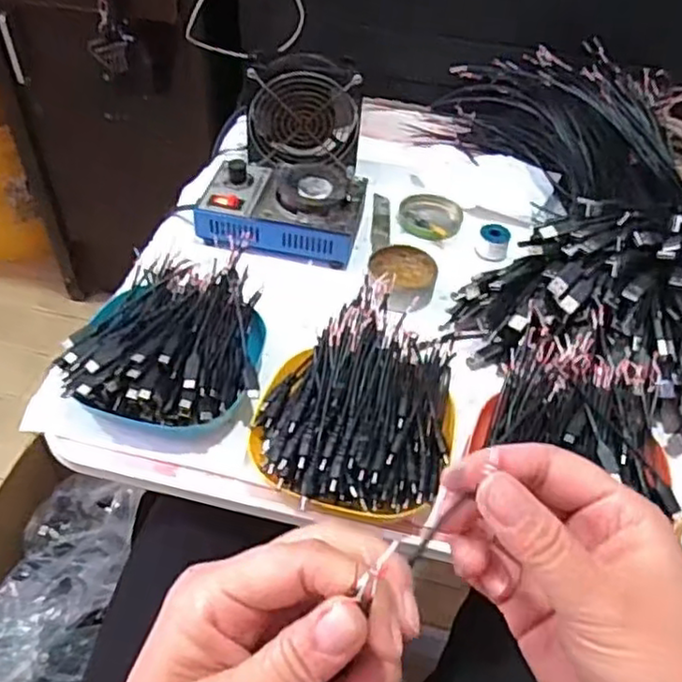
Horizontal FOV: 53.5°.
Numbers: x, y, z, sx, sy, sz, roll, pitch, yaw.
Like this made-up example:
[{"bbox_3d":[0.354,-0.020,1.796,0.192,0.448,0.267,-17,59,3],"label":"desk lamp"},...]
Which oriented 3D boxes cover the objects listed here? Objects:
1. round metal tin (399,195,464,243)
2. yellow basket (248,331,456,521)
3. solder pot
[{"bbox_3d":[0.094,-0.132,0.708,0.065,0.016,0.076,9,48,4],"label":"round metal tin"},{"bbox_3d":[0.011,0.058,0.481,0.134,0.053,0.139,8,48,3],"label":"yellow basket"},{"bbox_3d":[-0.057,-0.128,0.652,0.150,0.056,0.103,11,48,6],"label":"solder pot"}]

